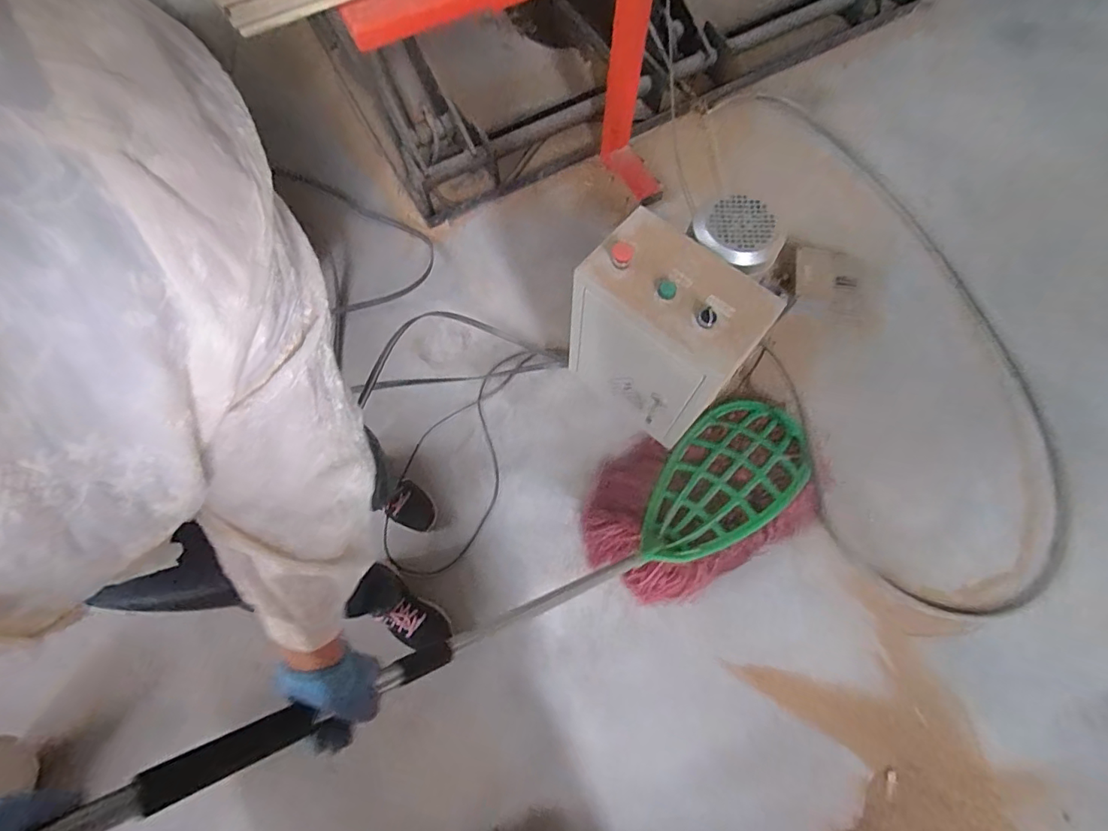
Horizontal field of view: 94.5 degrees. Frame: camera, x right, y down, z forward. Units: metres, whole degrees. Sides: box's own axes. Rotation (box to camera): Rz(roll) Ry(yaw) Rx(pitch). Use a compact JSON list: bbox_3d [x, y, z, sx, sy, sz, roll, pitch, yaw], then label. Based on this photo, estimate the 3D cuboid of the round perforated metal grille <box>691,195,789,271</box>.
[{"bbox_3d":[0.323,-0.324,0.891,0.149,0.032,0.134,32,73,11],"label":"round perforated metal grille"}]

